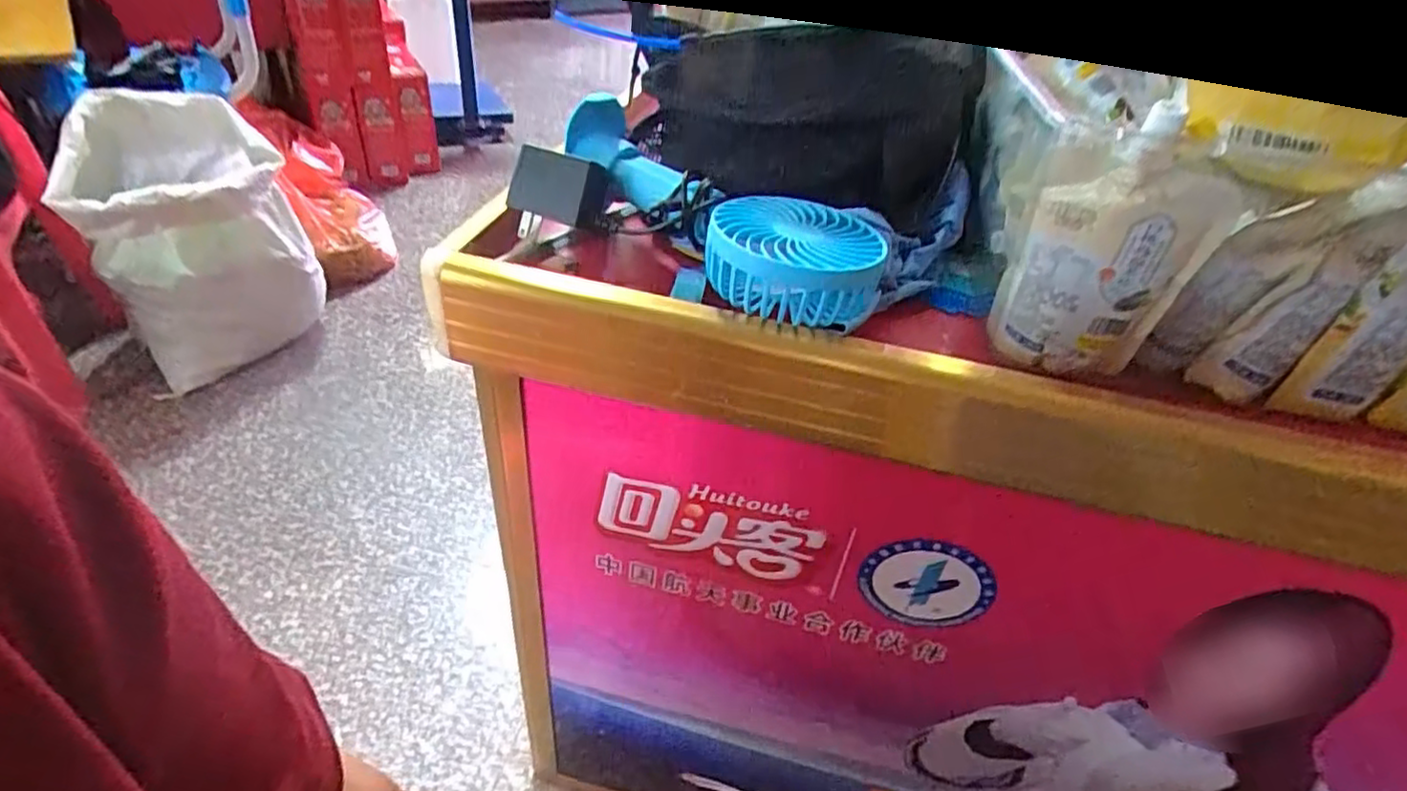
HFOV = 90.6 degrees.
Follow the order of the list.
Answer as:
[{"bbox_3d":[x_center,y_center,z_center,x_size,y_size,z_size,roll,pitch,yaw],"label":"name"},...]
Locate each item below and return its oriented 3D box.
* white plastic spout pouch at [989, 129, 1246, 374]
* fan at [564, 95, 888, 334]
[{"bbox_3d":[0.214,-0.074,0.372,0.086,0.118,0.033,27,44,23],"label":"white plastic spout pouch"},{"bbox_3d":[0.003,-0.117,0.448,0.239,0.063,0.103,31,45,27],"label":"fan"}]

